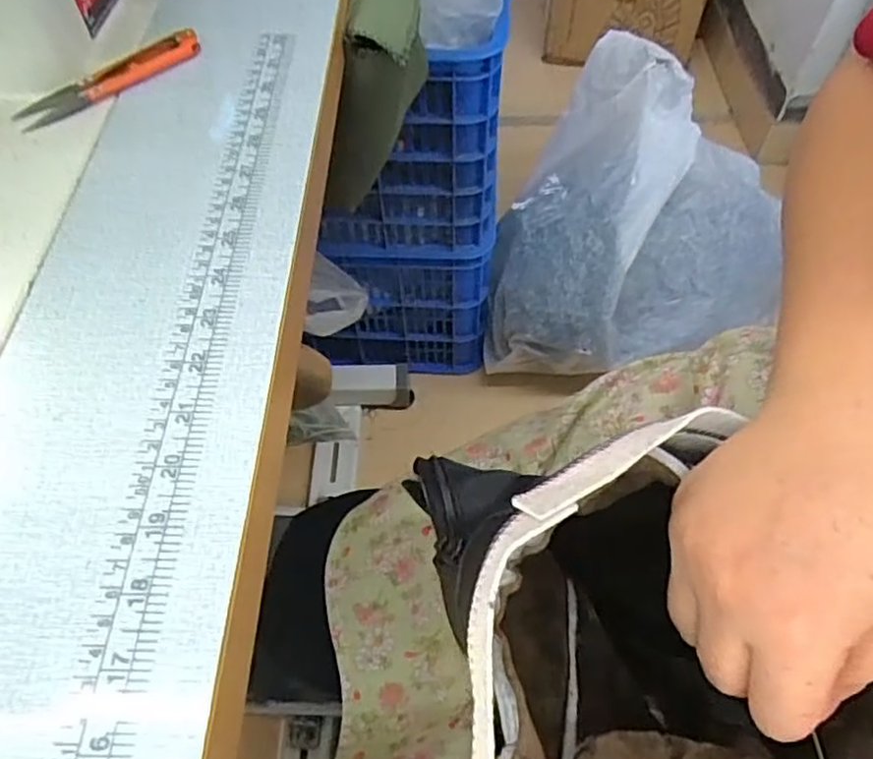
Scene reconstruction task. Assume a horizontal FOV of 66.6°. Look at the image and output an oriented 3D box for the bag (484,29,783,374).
[{"bbox_3d":[0.305,-0.266,1.061,0.394,0.300,0.470,7,57,5],"label":"bag"}]

